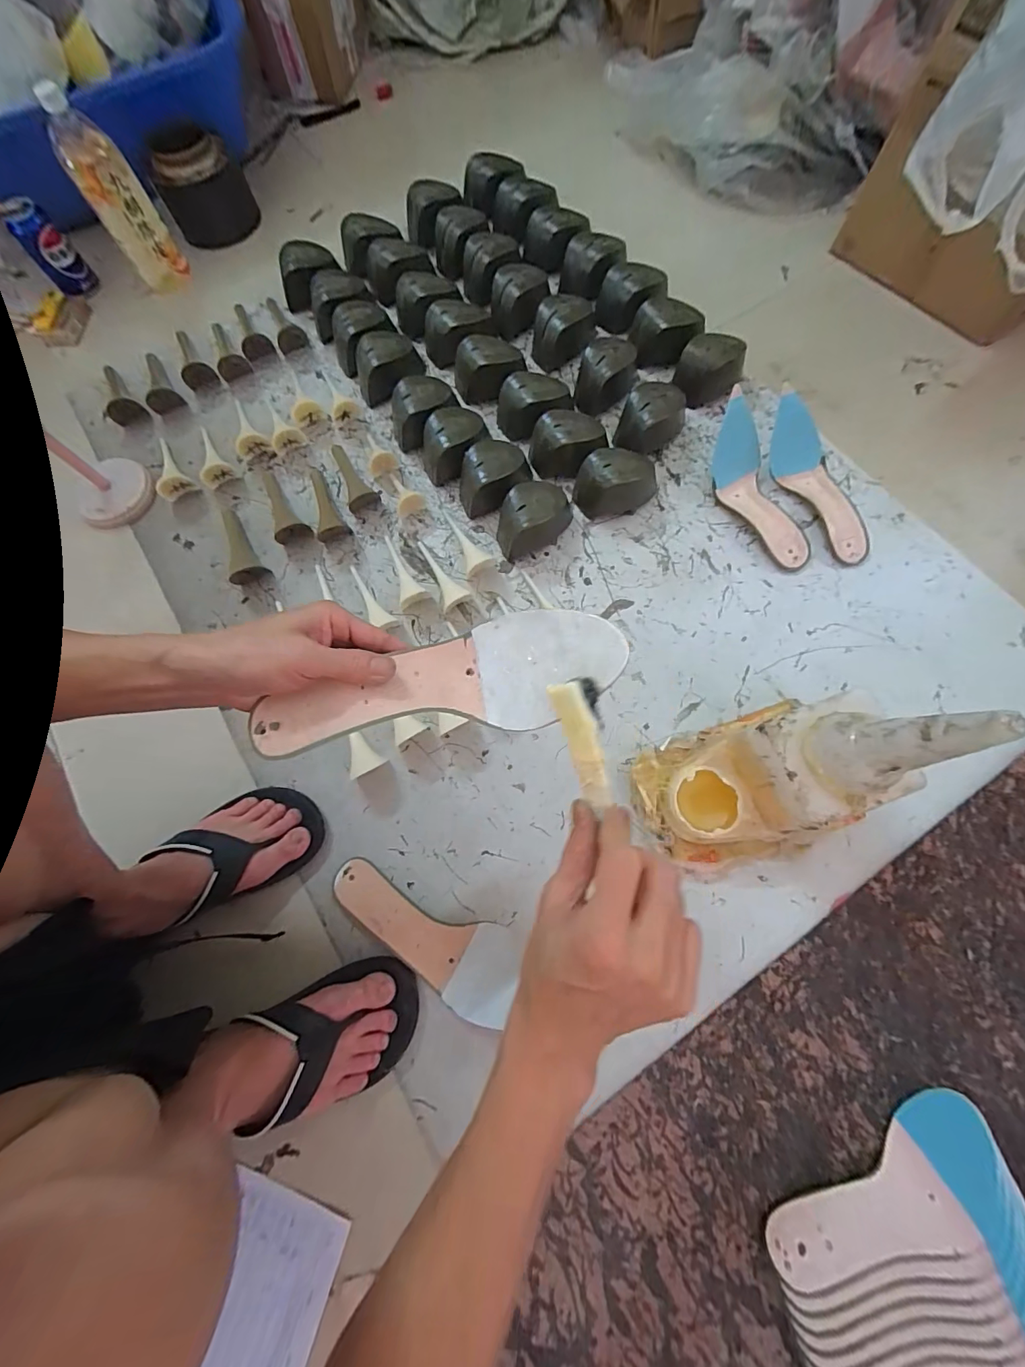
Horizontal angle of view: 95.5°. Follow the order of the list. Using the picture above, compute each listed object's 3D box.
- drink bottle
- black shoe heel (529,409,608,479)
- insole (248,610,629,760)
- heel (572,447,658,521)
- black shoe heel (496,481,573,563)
[{"bbox_3d":[-0.620,-0.757,0.743,0.086,0.219,0.075,-31,74,-7],"label":"drink bottle"},{"bbox_3d":[0.076,-0.335,0.648,0.103,0.057,0.069,2,72,3],"label":"black shoe heel"},{"bbox_3d":[-0.054,0.002,0.326,0.250,0.047,0.079,-13,72,2],"label":"insole"},{"bbox_3d":[0.142,-0.270,0.625,0.114,0.064,0.065,-4,72,1],"label":"heel"},{"bbox_3d":[0.031,-0.219,0.614,0.111,0.063,0.069,-24,73,-5],"label":"black shoe heel"}]

